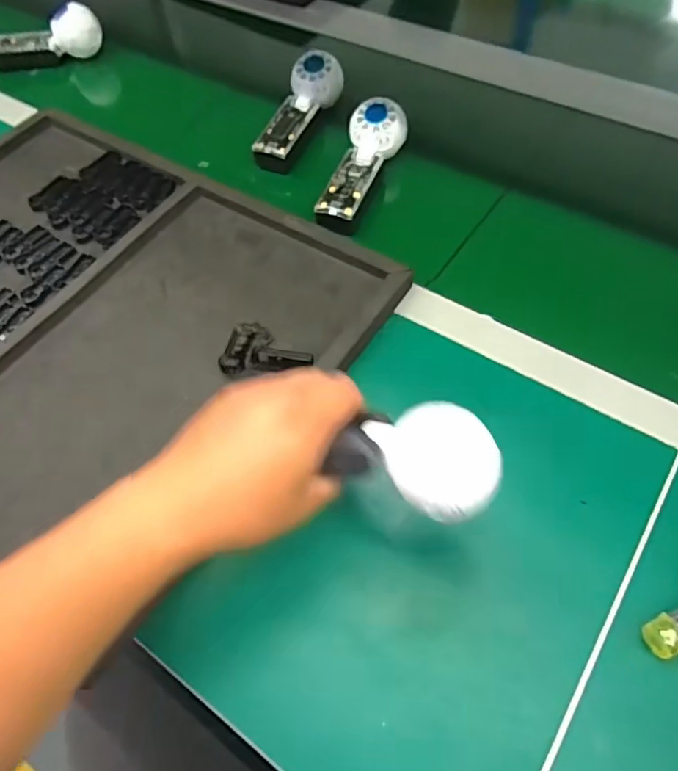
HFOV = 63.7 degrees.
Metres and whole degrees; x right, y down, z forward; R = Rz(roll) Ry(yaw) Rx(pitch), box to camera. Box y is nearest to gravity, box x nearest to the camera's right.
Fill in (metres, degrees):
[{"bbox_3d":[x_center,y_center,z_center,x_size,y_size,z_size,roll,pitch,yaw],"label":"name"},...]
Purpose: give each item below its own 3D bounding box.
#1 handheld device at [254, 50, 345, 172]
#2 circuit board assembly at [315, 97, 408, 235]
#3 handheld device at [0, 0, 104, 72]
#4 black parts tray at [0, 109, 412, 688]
[{"bbox_3d":[-0.051,-0.335,0.665,0.057,0.055,0.172,20,63,15],"label":"handheld device"},{"bbox_3d":[0.023,-0.246,0.604,0.061,0.045,0.164,18,63,14],"label":"circuit board assembly"},{"bbox_3d":[-0.437,-0.511,0.803,0.177,0.060,0.054,-4,60,2],"label":"handheld device"},{"bbox_3d":[-0.275,-0.080,0.537,0.545,0.030,0.405,31,66,20],"label":"black parts tray"}]

